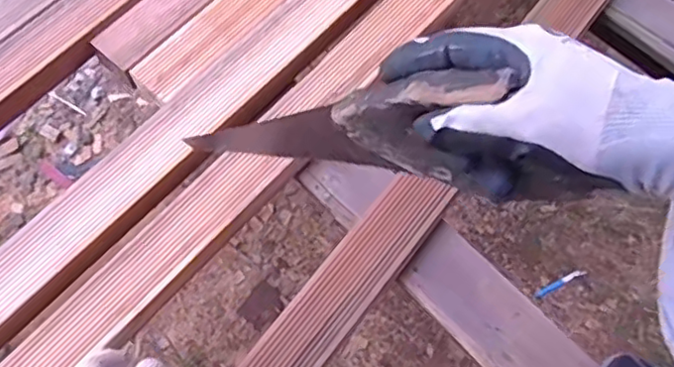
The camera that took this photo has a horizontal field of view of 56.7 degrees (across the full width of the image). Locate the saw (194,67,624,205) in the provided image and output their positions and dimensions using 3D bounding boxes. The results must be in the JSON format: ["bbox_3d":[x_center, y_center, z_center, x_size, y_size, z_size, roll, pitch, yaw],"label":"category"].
[{"bbox_3d":[-0.004,-0.027,0.478,0.080,0.401,0.031,45,67,-24],"label":"saw"}]

